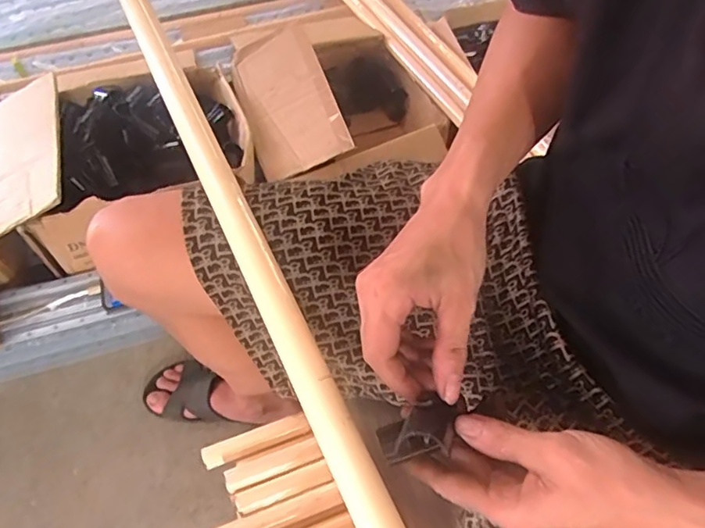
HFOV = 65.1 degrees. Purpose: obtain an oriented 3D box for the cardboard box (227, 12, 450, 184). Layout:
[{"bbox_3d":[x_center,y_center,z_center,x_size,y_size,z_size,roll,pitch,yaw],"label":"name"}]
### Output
[{"bbox_3d":[-0.024,-0.264,0.963,0.319,0.156,0.323,-17,62,-11],"label":"cardboard box"}]

